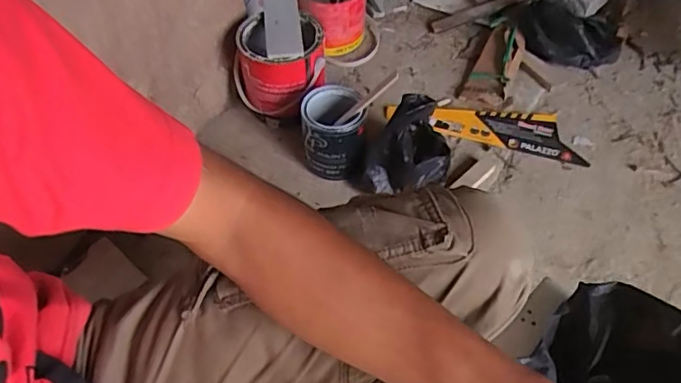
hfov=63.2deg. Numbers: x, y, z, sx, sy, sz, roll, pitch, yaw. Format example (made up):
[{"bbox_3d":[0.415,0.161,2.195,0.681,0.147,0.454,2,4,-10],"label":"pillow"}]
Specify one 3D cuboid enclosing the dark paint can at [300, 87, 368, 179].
[{"bbox_3d":[-0.009,-0.095,0.941,0.103,0.120,0.124,-1,52,0],"label":"dark paint can"}]

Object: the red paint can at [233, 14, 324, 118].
[{"bbox_3d":[-0.110,-0.223,0.996,0.164,0.120,0.146,-1,52,0],"label":"red paint can"}]

